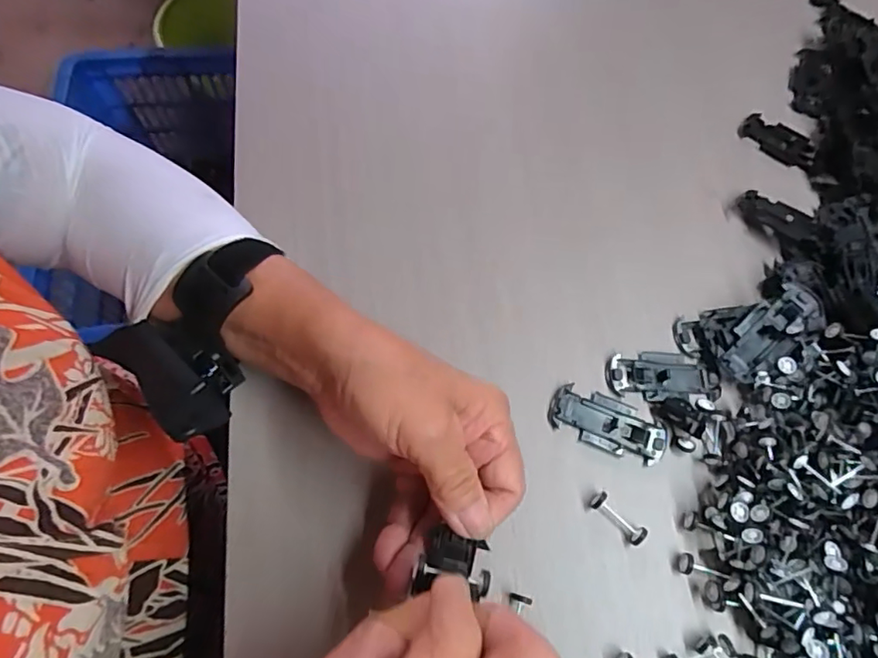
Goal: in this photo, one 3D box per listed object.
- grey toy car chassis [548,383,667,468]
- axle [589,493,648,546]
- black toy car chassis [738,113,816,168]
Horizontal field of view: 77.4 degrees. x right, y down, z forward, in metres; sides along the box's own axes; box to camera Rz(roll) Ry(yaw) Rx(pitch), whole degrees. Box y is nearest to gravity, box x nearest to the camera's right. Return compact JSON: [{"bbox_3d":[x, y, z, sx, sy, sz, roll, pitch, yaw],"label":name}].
[{"bbox_3d":[0.096,0.054,0.311,0.066,0.004,0.030,23,71,8],"label":"grey toy car chassis"},{"bbox_3d":[0.096,0.102,0.292,0.033,0.009,0.010,42,74,14],"label":"axle"},{"bbox_3d":[0.247,-0.138,0.400,0.054,0.007,0.029,30,72,11],"label":"black toy car chassis"}]

